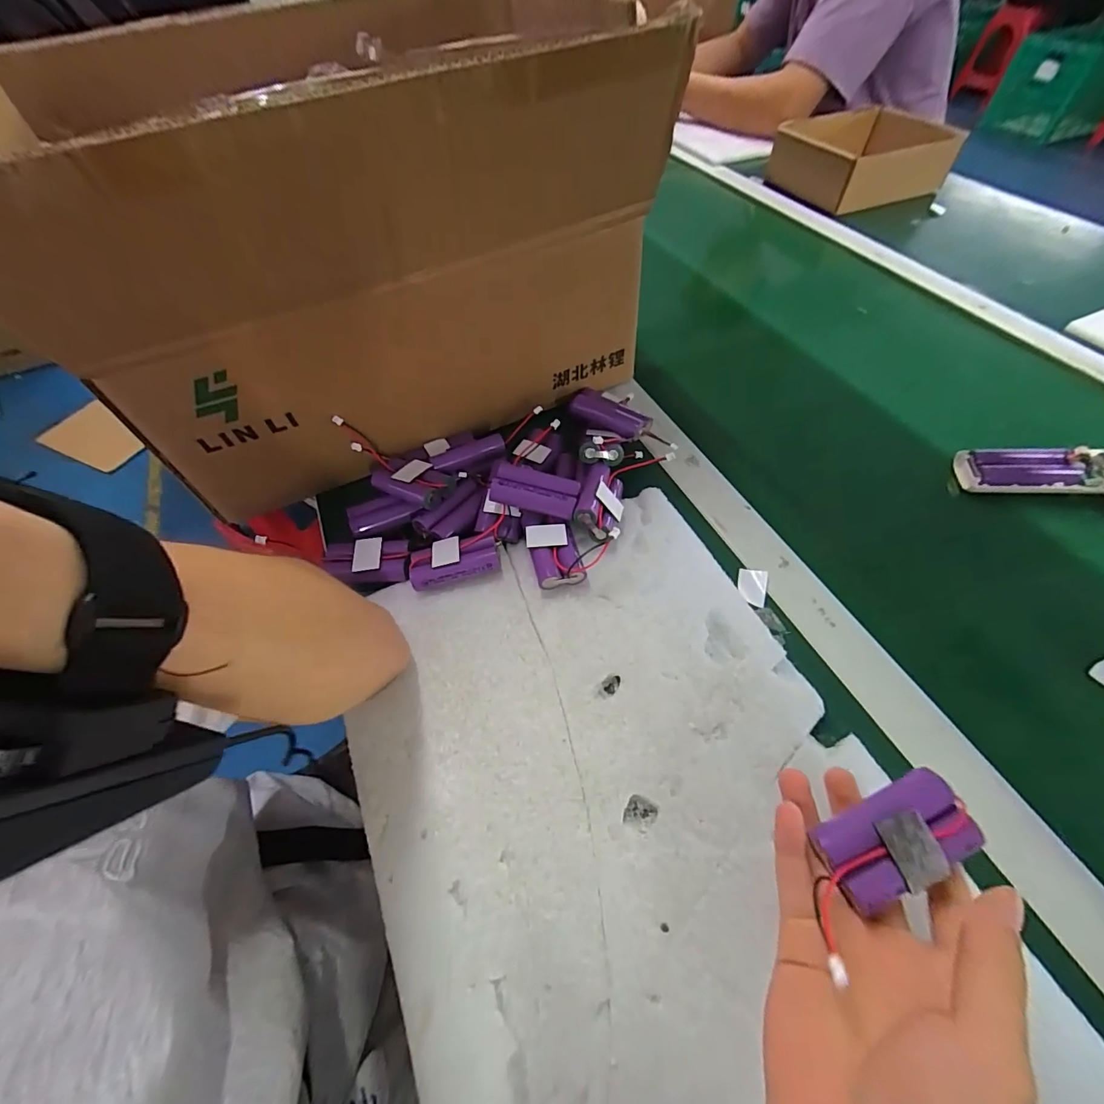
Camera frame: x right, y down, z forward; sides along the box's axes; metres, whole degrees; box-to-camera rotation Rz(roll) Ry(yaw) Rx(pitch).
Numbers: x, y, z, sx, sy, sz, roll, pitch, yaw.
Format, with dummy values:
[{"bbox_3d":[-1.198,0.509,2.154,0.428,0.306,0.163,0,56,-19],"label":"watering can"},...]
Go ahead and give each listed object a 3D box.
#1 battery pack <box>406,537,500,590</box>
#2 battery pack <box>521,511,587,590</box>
[{"bbox_3d":[-0.075,0.006,0.358,0.065,0.020,0.035,-14,55,-7],"label":"battery pack"},{"bbox_3d":[-0.001,-0.005,0.360,0.034,0.024,0.064,-15,55,-8],"label":"battery pack"}]

